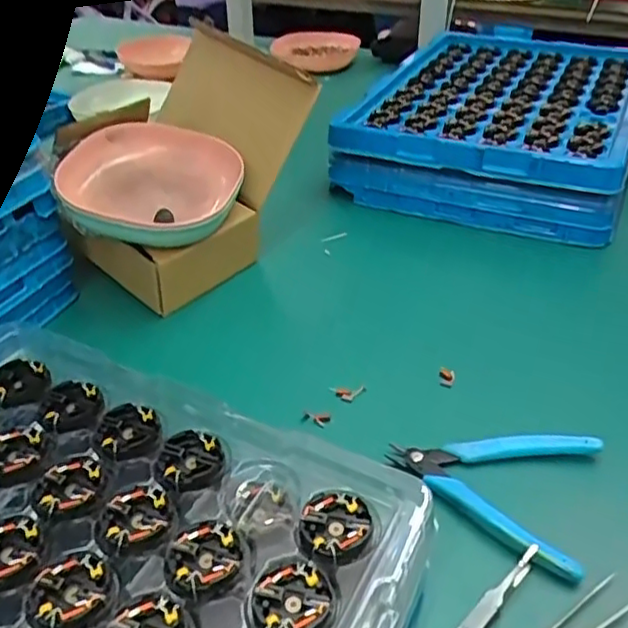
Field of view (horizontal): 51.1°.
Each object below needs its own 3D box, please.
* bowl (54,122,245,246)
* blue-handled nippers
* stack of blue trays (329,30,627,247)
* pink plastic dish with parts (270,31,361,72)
[{"bbox_3d":[-0.130,-0.110,0.537,0.138,0.040,0.135,4,38,8],"label":"bowl"},{"bbox_3d":[0.103,0.089,0.377,0.113,0.015,0.088,19,41,25],"label":"blue-handled nippers"},{"bbox_3d":[0.227,-0.243,0.750,0.271,0.065,0.398,15,39,20],"label":"stack of blue trays"},{"bbox_3d":[0.001,-0.443,1.105,0.136,0.029,0.143,-1,38,1],"label":"pink plastic dish with parts"}]

